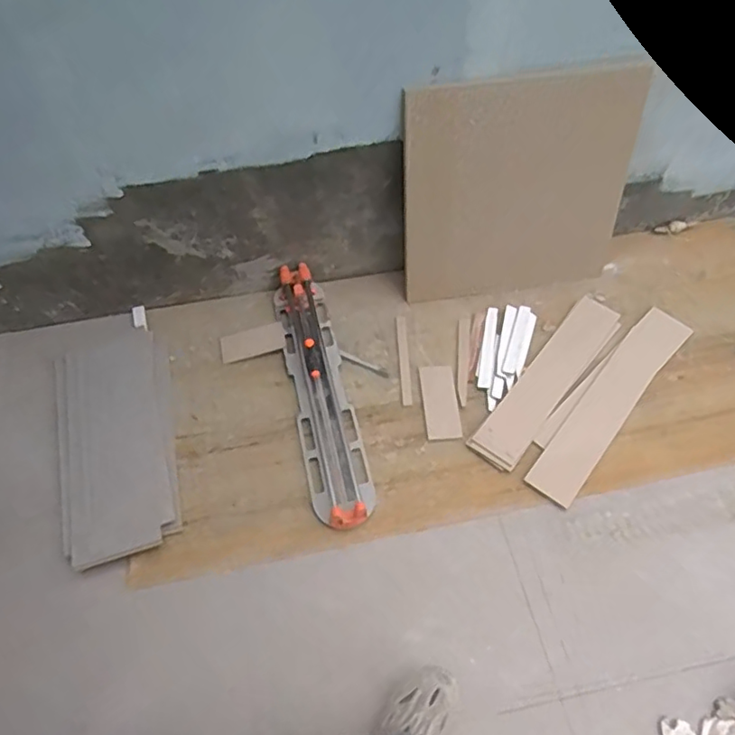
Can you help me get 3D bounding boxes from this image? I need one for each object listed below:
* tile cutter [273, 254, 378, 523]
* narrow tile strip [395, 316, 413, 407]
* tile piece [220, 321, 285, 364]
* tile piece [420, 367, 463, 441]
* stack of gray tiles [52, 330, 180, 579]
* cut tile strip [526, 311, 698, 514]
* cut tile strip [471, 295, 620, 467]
[{"bbox_3d":[-0.120,0.041,1.469,0.142,0.091,0.714,-12,55,-7],"label":"tile cutter"},{"bbox_3d":[0.095,-0.022,1.567,0.027,0.007,0.286,-2,55,0],"label":"narrow tile strip"},{"bbox_3d":[-0.304,-0.068,1.581,0.167,0.012,0.086,-14,56,-8],"label":"tile piece"},{"bbox_3d":[0.181,0.084,1.484,0.082,0.008,0.208,-3,55,-1],"label":"tile piece"},{"bbox_3d":[-0.592,0.157,1.408,0.250,0.045,0.588,-9,60,-14],"label":"stack of gray tiles"},{"bbox_3d":[0.611,0.072,1.480,0.124,0.009,0.658,35,63,23],"label":"cut tile strip"},{"bbox_3d":[0.472,0.012,1.517,0.110,0.015,0.574,33,62,22],"label":"cut tile strip"}]

